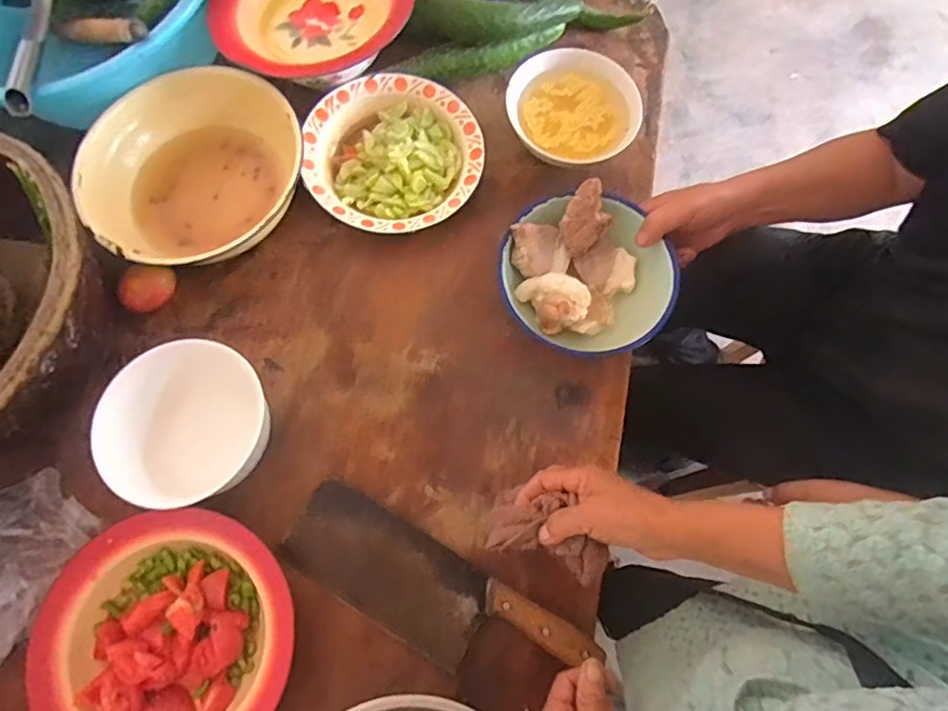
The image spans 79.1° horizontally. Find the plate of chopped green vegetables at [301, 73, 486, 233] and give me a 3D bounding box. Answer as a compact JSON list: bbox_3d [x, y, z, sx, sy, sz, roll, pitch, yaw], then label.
[{"bbox_3d":[-0.091,-0.233,0.668,0.195,0.043,0.198,0,72,1],"label":"plate of chopped green vegetables"}]

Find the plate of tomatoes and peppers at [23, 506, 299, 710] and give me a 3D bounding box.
[{"bbox_3d":[-0.267,0.247,0.499,0.209,0.039,0.207,0,72,1],"label":"plate of tomatoes and peppers"}]

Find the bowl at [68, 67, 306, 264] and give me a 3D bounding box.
[{"bbox_3d":[-0.301,-0.200,0.634,0.241,0.085,0.196,-38,75,-11],"label":"bowl"}]

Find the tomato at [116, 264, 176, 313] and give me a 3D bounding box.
[{"bbox_3d":[-0.342,-0.071,0.603,0.045,0.038,0.058,34,75,11],"label":"tomato"}]

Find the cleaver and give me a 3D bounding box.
[{"bbox_3d":[-0.039,0.224,0.544,0.294,0.018,0.100,23,74,7],"label":"cleaver"}]

